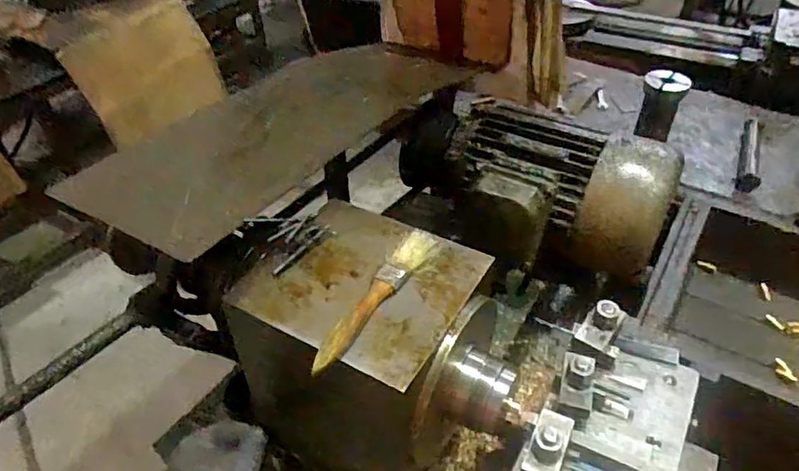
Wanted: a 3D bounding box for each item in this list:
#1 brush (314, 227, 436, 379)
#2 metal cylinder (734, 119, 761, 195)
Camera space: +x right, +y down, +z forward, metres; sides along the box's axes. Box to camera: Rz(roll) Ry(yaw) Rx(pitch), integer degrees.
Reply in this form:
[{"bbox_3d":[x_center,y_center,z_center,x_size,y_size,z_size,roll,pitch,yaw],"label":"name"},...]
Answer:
[{"bbox_3d":[-0.020,0.045,0.438,0.026,0.009,0.157,22,46,25],"label":"brush"},{"bbox_3d":[0.547,-0.128,0.875,0.029,0.036,0.173,17,44,20],"label":"metal cylinder"}]

